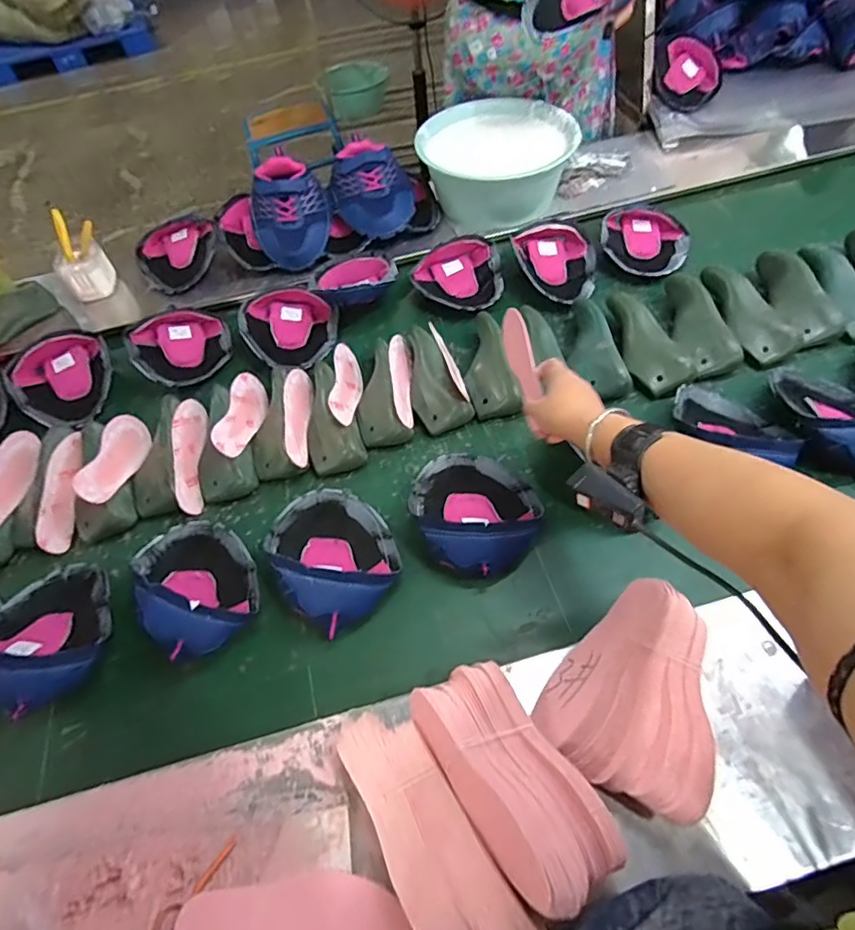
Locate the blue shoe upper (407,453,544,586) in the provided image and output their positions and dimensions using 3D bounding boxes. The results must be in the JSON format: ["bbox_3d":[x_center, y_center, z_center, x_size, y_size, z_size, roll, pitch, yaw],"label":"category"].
[{"bbox_3d":[0.057,0.049,0.705,0.158,0.062,0.190,-16,56,-8],"label":"blue shoe upper"}]

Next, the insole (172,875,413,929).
[{"bbox_3d":[-0.114,0.395,0.468,0.195,0.010,0.069,3,54,5],"label":"insole"}]

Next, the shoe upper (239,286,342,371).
[{"bbox_3d":[-0.240,-0.239,0.944,0.158,0.058,0.149,0,55,3],"label":"shoe upper"}]

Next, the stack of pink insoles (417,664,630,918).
[{"bbox_3d":[0.072,0.282,0.484,0.092,0.078,0.201,-4,32,-34],"label":"stack of pink insoles"}]

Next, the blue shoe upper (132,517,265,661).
[{"bbox_3d":[-0.285,0.135,0.664,0.128,0.085,0.190,-30,59,-17],"label":"blue shoe upper"}]

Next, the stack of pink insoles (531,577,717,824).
[{"bbox_3d":[0.204,0.212,0.527,0.147,0.067,0.185,22,59,18],"label":"stack of pink insoles"}]

